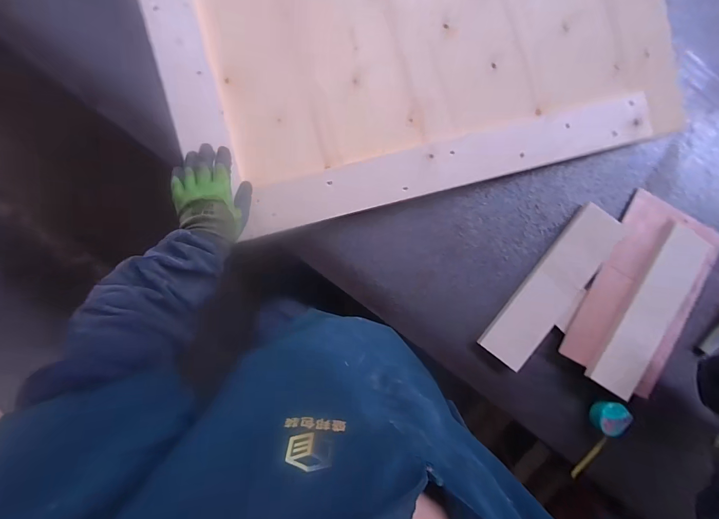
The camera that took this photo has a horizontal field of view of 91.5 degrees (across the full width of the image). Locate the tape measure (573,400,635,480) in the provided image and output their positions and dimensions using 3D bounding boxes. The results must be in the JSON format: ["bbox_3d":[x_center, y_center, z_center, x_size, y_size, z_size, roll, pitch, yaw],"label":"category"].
[{"bbox_3d":[0.505,0.388,0.735,0.045,0.046,0.200,14,98,-5],"label":"tape measure"}]

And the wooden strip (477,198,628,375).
[{"bbox_3d":[0.385,0.057,0.695,0.098,0.016,0.347,38,89,0],"label":"wooden strip"}]

